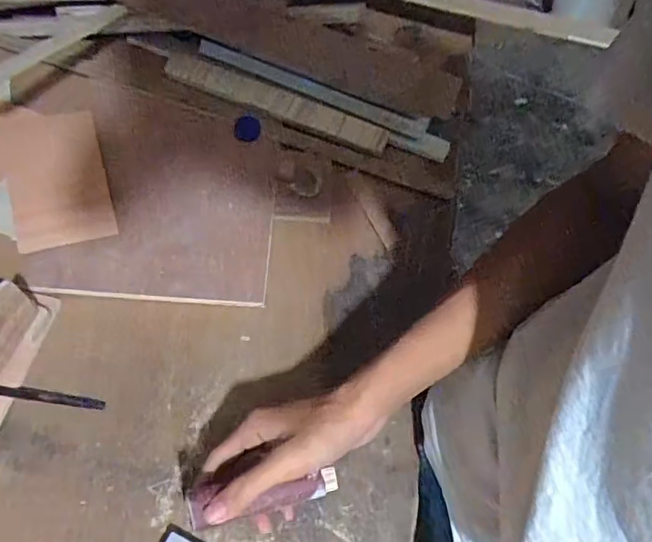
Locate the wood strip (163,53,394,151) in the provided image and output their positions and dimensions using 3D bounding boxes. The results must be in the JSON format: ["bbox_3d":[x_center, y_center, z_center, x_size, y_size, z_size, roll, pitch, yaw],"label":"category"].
[{"bbox_3d":[-0.065,-0.212,0.704,0.290,0.031,0.046,20,61,8],"label":"wood strip"}]

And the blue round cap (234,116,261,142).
[{"bbox_3d":[-0.096,-0.174,0.684,0.031,0.016,0.030,2,60,-3],"label":"blue round cap"}]

